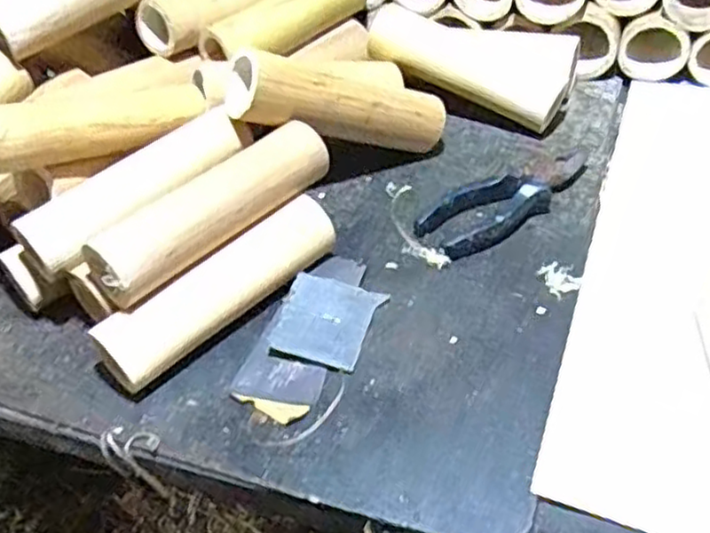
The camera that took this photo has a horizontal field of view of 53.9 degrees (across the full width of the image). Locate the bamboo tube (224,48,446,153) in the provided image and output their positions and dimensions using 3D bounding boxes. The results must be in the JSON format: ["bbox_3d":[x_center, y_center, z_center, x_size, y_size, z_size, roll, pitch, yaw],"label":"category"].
[{"bbox_3d":[-0.007,-0.130,0.560,0.181,0.056,0.043,5,43,-30],"label":"bamboo tube"}]

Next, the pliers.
[{"bbox_3d":[0.119,-0.054,0.551,0.144,0.018,0.052,-31,54,-19],"label":"pliers"}]

